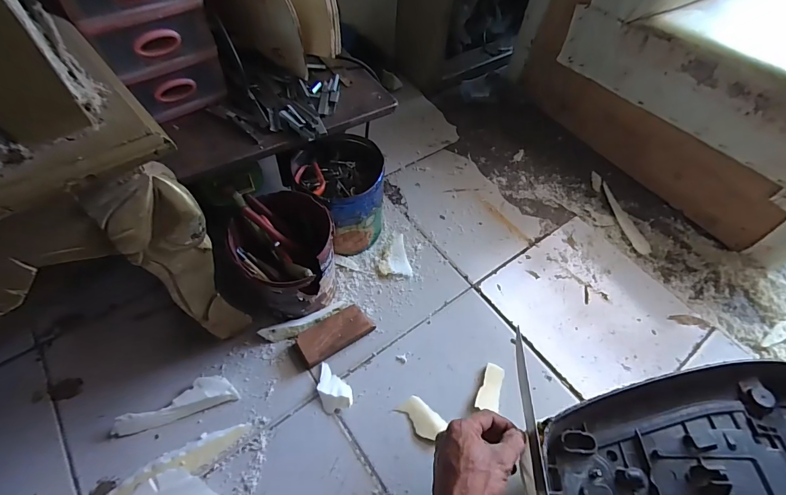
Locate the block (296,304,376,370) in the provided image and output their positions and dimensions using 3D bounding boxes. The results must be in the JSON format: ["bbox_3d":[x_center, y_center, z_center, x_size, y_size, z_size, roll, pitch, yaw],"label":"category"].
[{"bbox_3d":[-0.089,0.135,0.581,0.113,0.028,0.052,-27,62,-21],"label":"block"}]

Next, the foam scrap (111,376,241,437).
[{"bbox_3d":[-0.292,0.209,0.512,0.144,0.024,0.040,-16,58,-15],"label":"foam scrap"}]

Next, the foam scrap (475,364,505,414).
[{"bbox_3d":[0.145,0.207,0.559,0.033,0.004,0.068,16,56,6],"label":"foam scrap"}]

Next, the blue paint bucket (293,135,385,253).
[{"bbox_3d":[-0.087,-0.087,0.657,0.144,0.152,0.150,-25,61,-20],"label":"blue paint bucket"}]

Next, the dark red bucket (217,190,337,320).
[{"bbox_3d":[-0.160,0.020,0.574,0.140,0.144,0.146,2,55,-3],"label":"dark red bucket"}]

